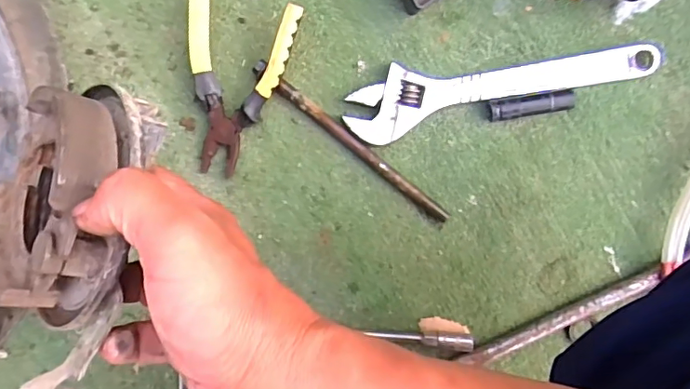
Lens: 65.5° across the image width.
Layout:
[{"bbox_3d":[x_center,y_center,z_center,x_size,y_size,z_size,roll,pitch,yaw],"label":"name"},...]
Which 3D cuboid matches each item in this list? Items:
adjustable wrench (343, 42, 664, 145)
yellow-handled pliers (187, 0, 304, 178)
[{"bbox_3d":[0.145,-0.107,0.490,0.285,0.024,0.060,-15,95,3],"label":"adjustable wrench"},{"bbox_3d":[-0.109,-0.101,0.491,0.101,0.036,0.162,18,96,0],"label":"yellow-handled pliers"}]

